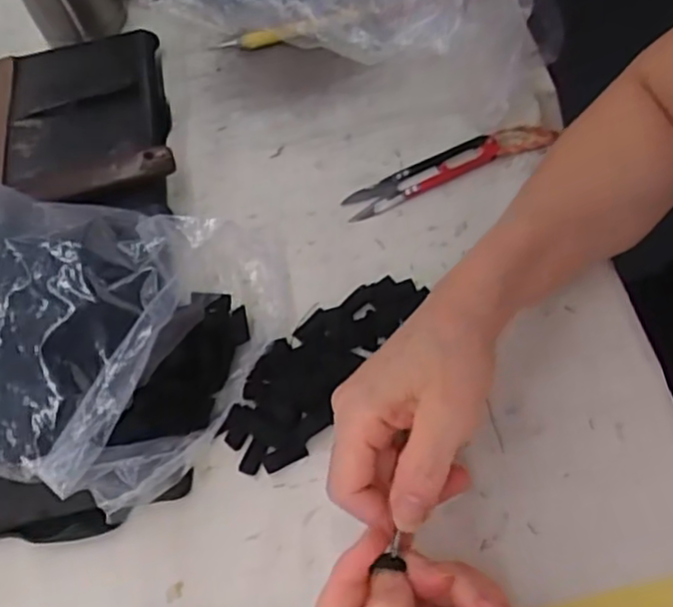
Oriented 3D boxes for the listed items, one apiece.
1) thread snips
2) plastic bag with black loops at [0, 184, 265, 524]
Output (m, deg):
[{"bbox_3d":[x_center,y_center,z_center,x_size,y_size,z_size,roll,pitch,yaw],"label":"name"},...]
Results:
[{"bbox_3d":[0.072,-0.088,0.433,0.138,0.013,0.023,-22,63,-5],"label":"thread snips"},{"bbox_3d":[-0.178,0.011,0.367,0.247,0.089,0.170,7,63,10],"label":"plastic bag with black loops"}]

